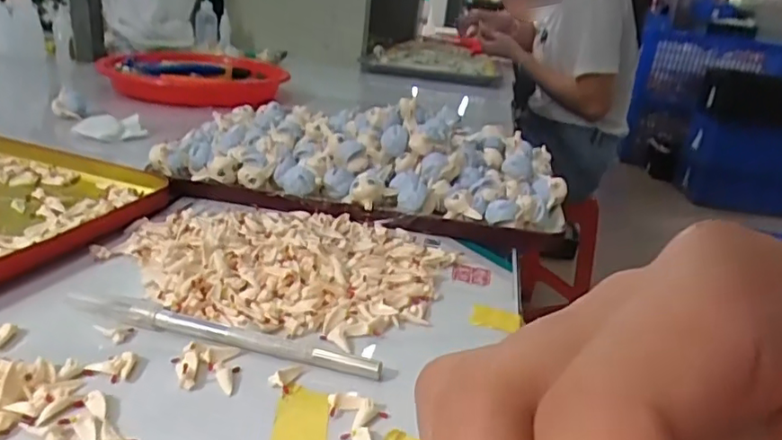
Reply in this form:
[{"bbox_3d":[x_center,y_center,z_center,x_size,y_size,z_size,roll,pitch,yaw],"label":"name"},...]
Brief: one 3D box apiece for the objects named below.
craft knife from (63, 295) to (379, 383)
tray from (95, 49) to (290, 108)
[{"bbox_3d":[-0.074,0.050,0.260,0.143,0.008,0.010,11,23,9],"label":"craft knife"},{"bbox_3d":[-0.242,-0.188,0.766,0.216,0.035,0.198,5,23,-4],"label":"tray"}]

